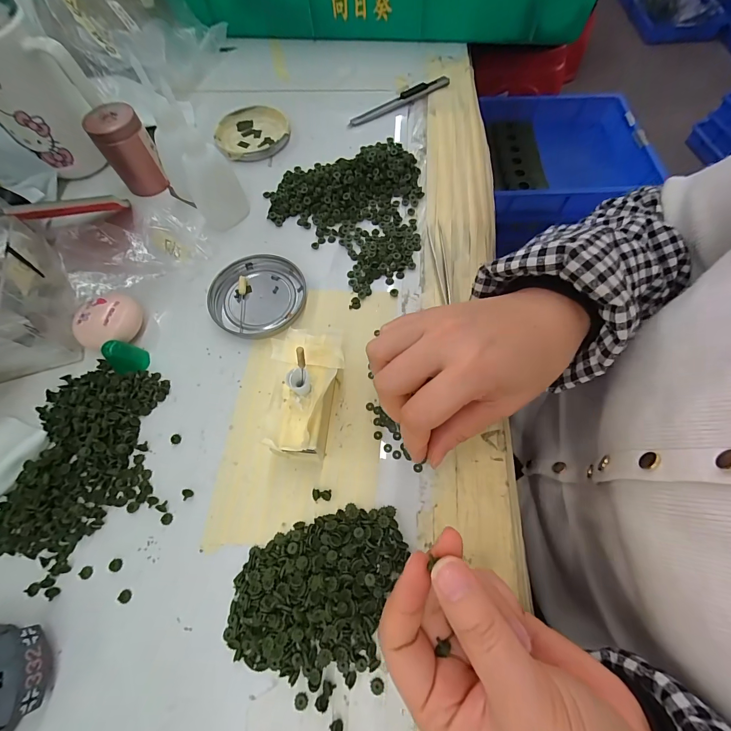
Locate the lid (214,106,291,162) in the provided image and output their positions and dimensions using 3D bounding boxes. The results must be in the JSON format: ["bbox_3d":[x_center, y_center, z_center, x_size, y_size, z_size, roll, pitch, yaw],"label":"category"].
[{"bbox_3d":[-0.125,-0.257,0.386,0.078,0.008,0.081,-1,66,1],"label":"lid"}]

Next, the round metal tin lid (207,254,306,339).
[{"bbox_3d":[-0.090,-0.060,0.295,0.074,0.009,0.080,-1,66,1],"label":"round metal tin lid"}]

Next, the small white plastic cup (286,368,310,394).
[{"bbox_3d":[-0.042,0.010,0.222,0.014,0.016,0.013,-1,66,3],"label":"small white plastic cup"}]

